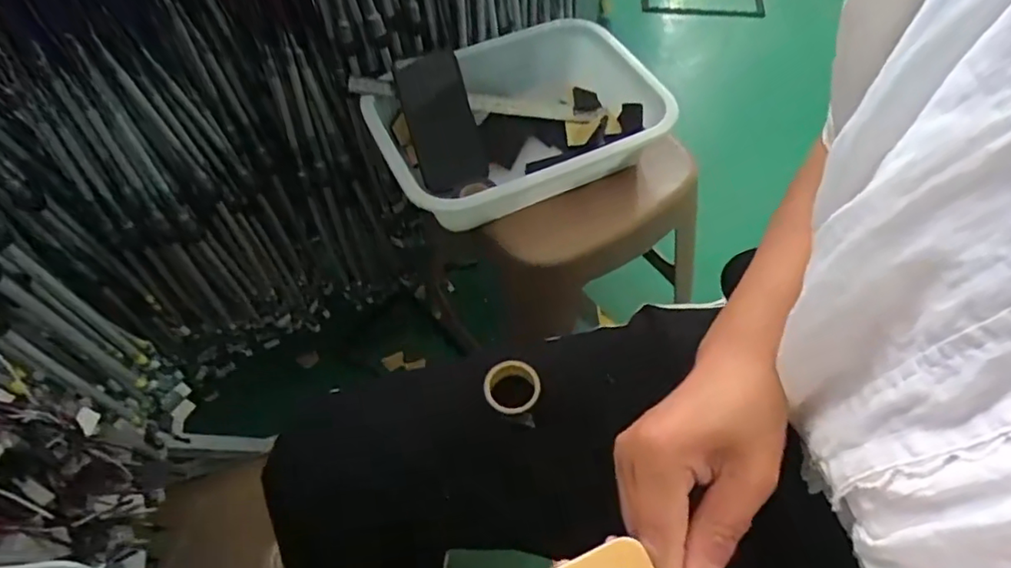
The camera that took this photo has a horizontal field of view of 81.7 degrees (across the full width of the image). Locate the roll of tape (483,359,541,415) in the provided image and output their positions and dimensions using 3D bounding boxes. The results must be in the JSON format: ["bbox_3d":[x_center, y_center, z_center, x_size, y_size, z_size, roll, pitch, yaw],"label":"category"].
[{"bbox_3d":[0.004,0.071,0.397,0.037,0.014,0.037,-1,56,2],"label":"roll of tape"}]

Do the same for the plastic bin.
[{"bbox_3d":[0.013,-0.182,0.718,0.317,0.123,0.246,-23,58,-13],"label":"plastic bin"}]

